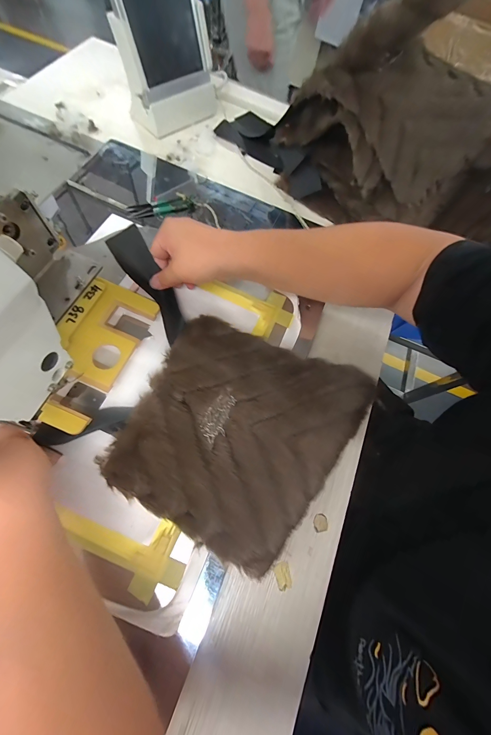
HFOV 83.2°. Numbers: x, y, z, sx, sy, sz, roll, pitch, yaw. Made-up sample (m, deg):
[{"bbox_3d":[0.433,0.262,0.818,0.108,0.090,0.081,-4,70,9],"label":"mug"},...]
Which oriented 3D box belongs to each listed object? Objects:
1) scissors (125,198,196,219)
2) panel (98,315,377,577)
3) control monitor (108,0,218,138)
[{"bbox_3d":[-0.135,-0.254,0.445,0.102,0.011,0.024,-13,70,-7],"label":"scissors"},{"bbox_3d":[-0.006,0.067,0.321,0.232,0.019,0.239,27,70,8],"label":"panel"},{"bbox_3d":[-0.126,-0.548,0.454,0.165,0.241,0.098,-36,76,-18],"label":"control monitor"}]

